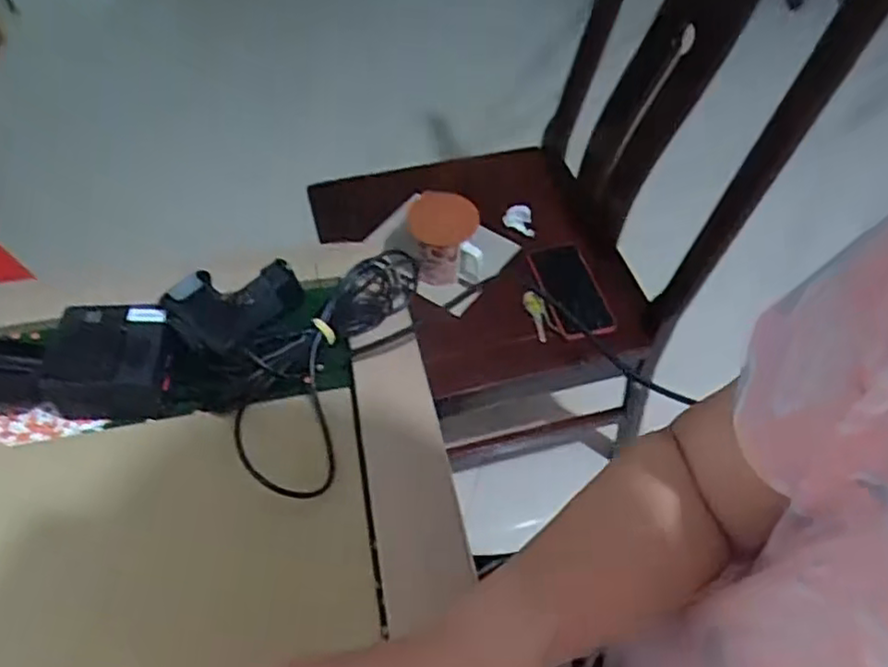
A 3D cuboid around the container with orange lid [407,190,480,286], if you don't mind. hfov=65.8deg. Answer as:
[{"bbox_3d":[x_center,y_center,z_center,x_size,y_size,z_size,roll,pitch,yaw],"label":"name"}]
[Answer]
[{"bbox_3d":[0.002,-0.132,0.960,0.099,0.105,0.102,-7,54,-3],"label":"container with orange lid"}]

